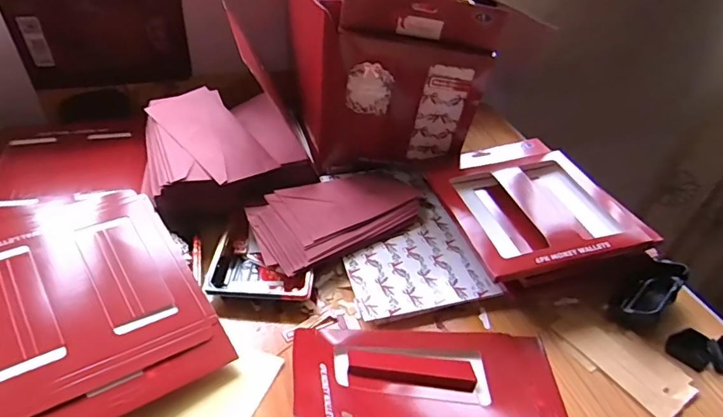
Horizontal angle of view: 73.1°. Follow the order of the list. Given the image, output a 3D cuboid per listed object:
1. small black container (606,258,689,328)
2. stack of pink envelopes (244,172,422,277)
[{"bbox_3d":[0.316,0.096,0.542,0.051,0.041,0.111,34,47,31],"label":"small black container"},{"bbox_3d":[-0.024,0.000,0.616,0.236,0.032,0.114,-23,47,-31],"label":"stack of pink envelopes"}]

